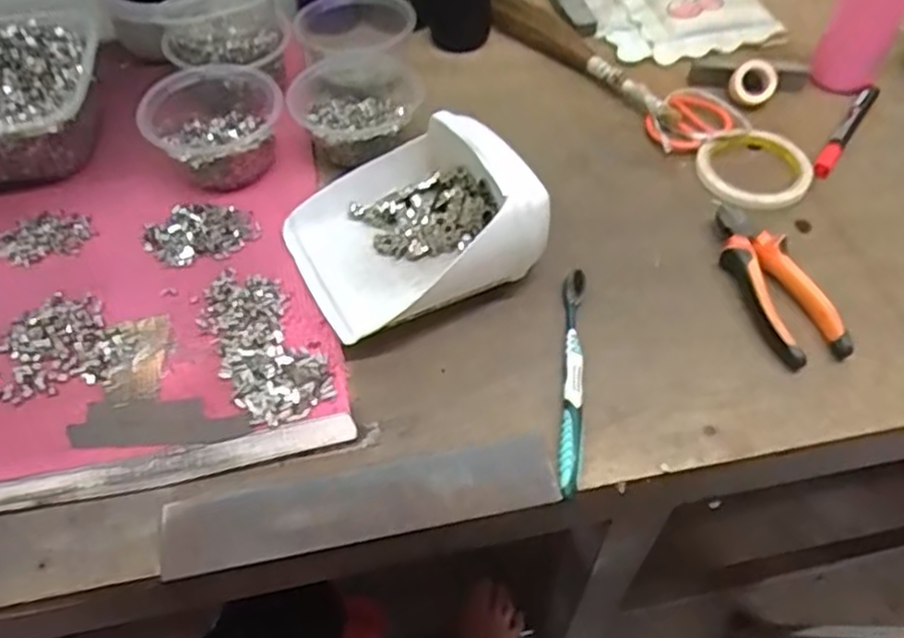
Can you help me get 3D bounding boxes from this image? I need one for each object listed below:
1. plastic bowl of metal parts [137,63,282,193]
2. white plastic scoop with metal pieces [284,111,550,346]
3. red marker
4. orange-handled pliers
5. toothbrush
[{"bbox_3d":[-0.201,-0.167,0.627,0.101,0.059,0.103,-1,53,1],"label":"plastic bowl of metal parts"},{"bbox_3d":[-0.032,-0.075,0.554,0.172,0.088,0.149,-22,55,-15],"label":"white plastic scoop with metal pieces"},{"bbox_3d":[0.364,-0.175,0.673,0.015,0.010,0.151,30,59,22],"label":"red marker"},{"bbox_3d":[0.244,-0.031,0.560,0.049,0.024,0.145,-14,54,-9],"label":"orange-handled pliers"},{"bbox_3d":[0.085,0.037,0.517,0.015,0.009,0.179,5,53,5],"label":"toothbrush"}]

